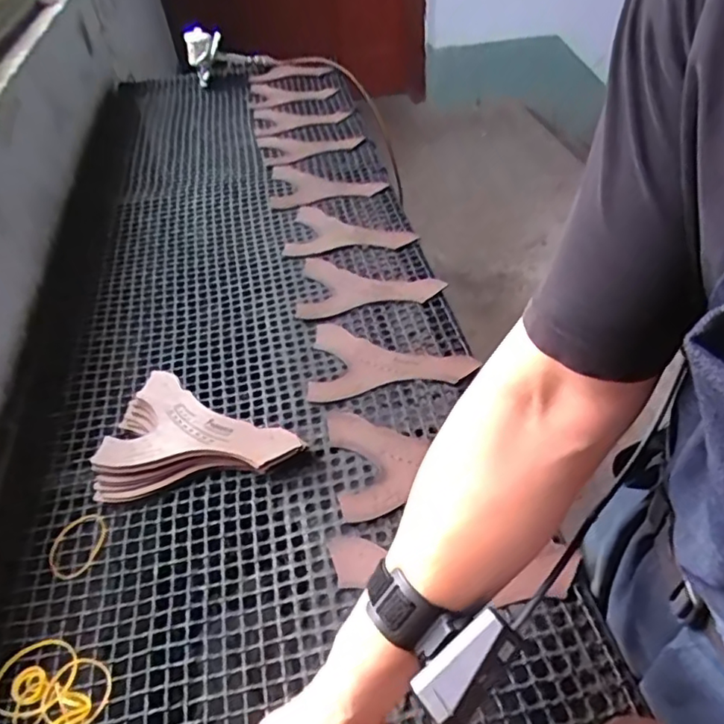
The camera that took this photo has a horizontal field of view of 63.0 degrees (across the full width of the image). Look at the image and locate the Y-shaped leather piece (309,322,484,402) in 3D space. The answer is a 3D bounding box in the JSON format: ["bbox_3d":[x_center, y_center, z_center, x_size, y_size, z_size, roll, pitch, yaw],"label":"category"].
[{"bbox_3d":[0.039,-0.002,0.805,0.214,0.010,0.145,-1,45,4],"label":"Y-shaped leather piece"}]

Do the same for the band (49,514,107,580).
[{"bbox_3d":[-0.301,0.193,0.627,0.054,0.004,0.074,10,47,14],"label":"band"}]

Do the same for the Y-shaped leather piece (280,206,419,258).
[{"bbox_3d":[-0.020,-0.225,1.034,0.220,0.012,0.146,4,45,8],"label":"Y-shaped leather piece"}]

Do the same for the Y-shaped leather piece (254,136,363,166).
[{"bbox_3d":[-0.122,-0.485,1.307,0.227,0.006,0.149,-23,51,-26],"label":"Y-shaped leather piece"}]

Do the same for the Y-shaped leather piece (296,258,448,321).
[{"bbox_3d":[0.013,-0.118,0.926,0.219,0.012,0.150,0,45,5],"label":"Y-shaped leather piece"}]

